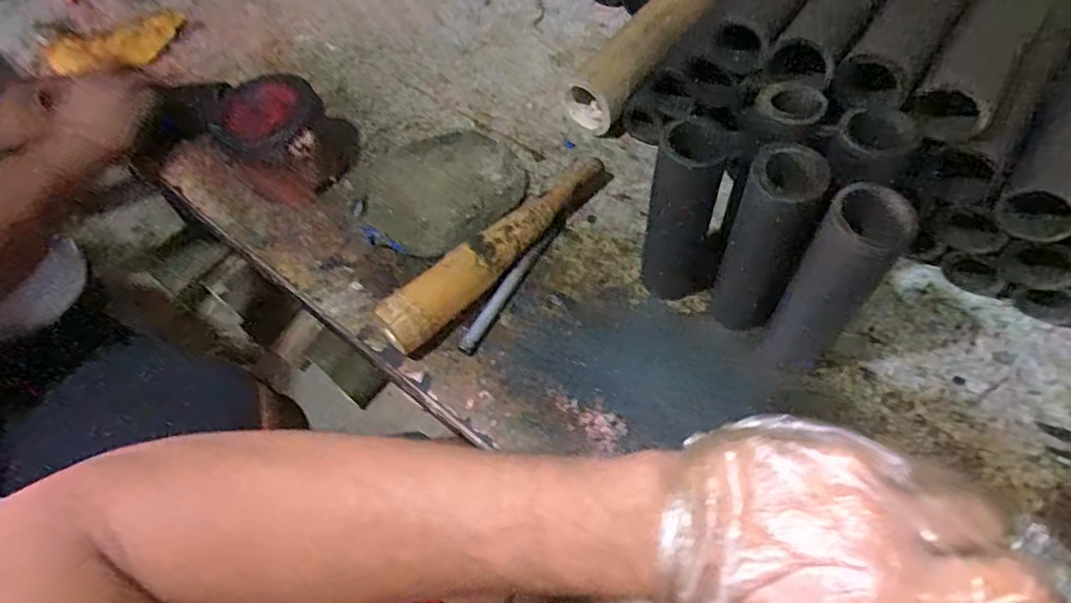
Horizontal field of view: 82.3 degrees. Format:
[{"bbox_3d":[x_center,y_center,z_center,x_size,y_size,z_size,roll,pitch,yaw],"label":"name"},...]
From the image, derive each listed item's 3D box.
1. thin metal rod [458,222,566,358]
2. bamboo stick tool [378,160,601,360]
[{"bbox_3d":[-0.020,-0.019,0.587,0.015,0.016,0.165,26,62,20],"label":"thin metal rod"},{"bbox_3d":[-0.033,-0.056,0.594,0.045,0.050,0.281,36,65,24],"label":"bamboo stick tool"}]

